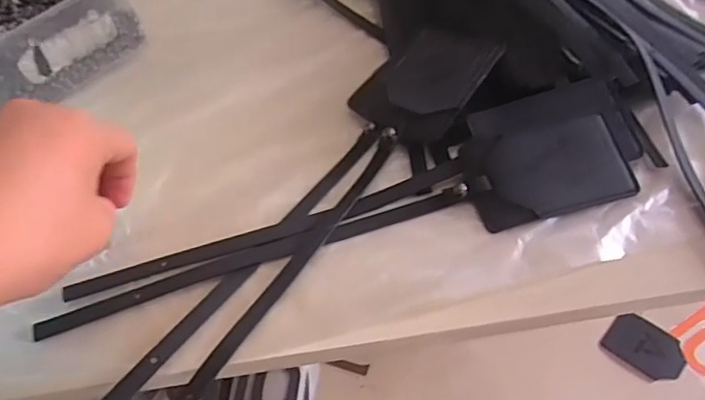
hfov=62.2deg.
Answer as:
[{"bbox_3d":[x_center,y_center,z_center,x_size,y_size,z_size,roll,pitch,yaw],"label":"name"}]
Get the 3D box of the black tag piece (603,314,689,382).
[{"bbox_3d":[0.344,0.172,0.686,0.085,0.009,0.064,31,59,25],"label":"black tag piece"}]

